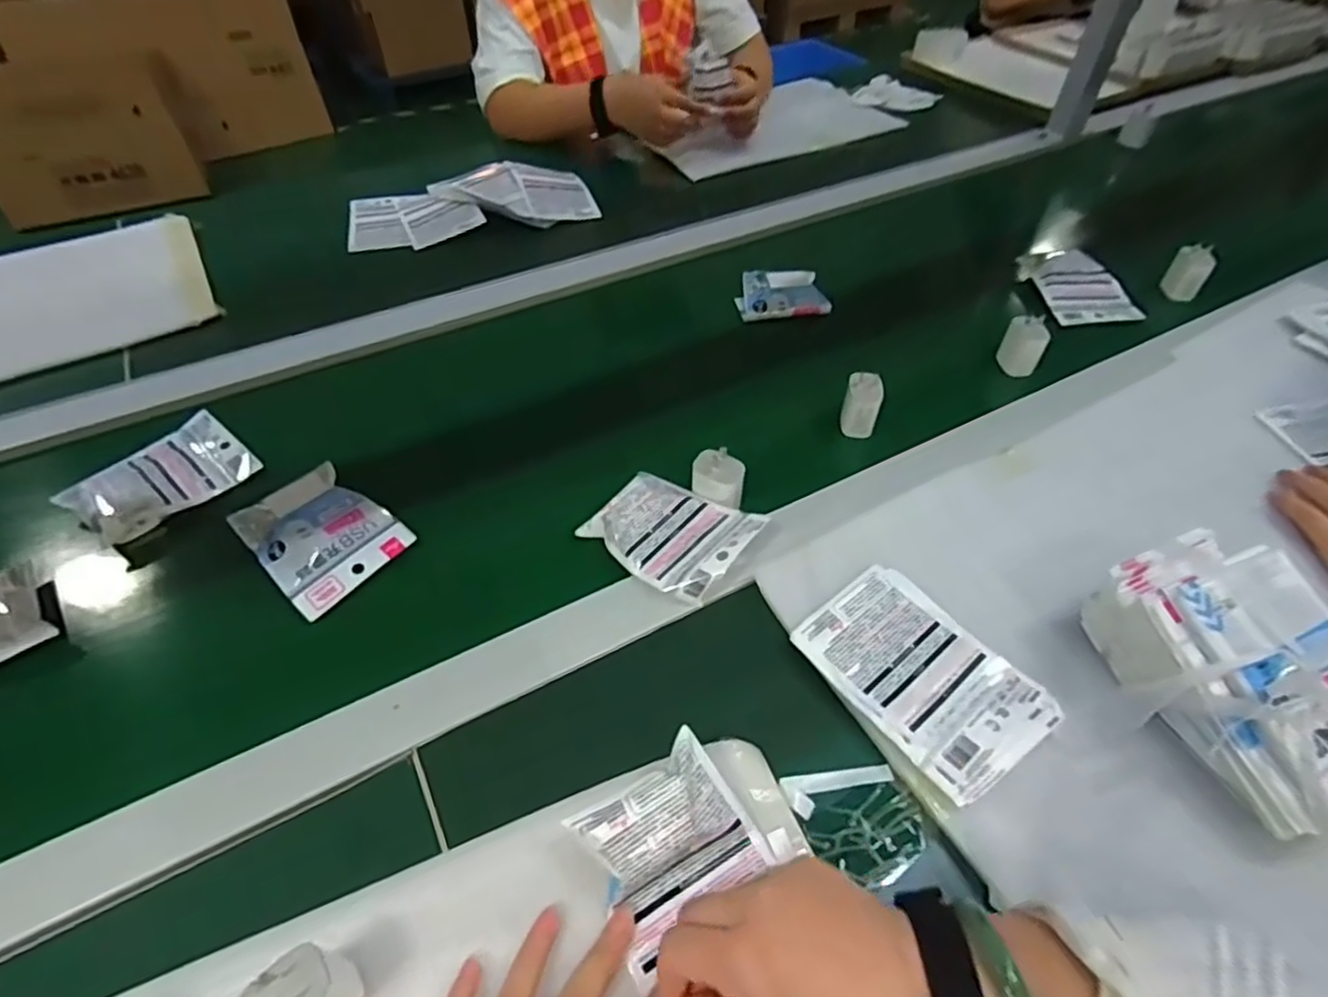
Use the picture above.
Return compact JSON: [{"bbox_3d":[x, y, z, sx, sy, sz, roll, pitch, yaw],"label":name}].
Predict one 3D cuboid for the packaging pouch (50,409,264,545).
[{"bbox_3d":[-0.438,-0.017,0.597,0.081,0.020,0.131,35,48,11],"label":"packaging pouch"}]

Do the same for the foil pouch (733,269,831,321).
[{"bbox_3d":[0.139,-0.236,0.782,0.102,0.026,0.070,5,48,4],"label":"foil pouch"}]

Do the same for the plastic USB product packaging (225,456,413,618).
[{"bbox_3d":[-0.282,0.027,0.555,0.124,0.025,0.095,33,56,26],"label":"plastic USB product packaging"}]

